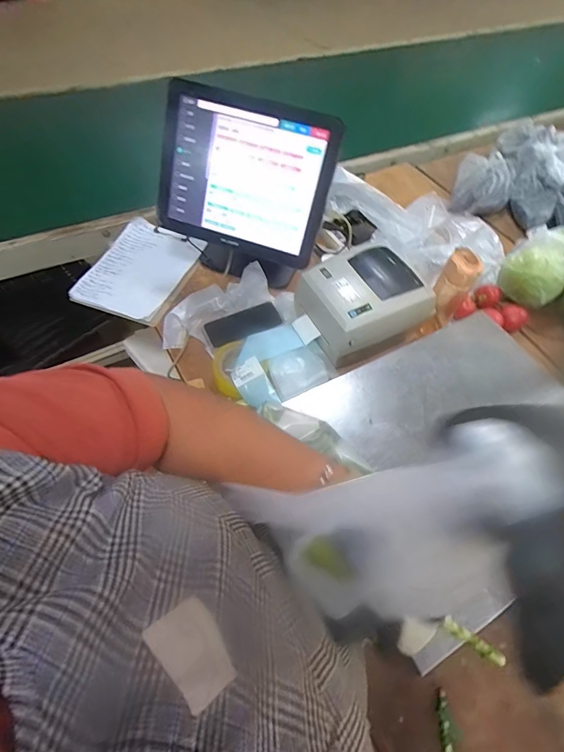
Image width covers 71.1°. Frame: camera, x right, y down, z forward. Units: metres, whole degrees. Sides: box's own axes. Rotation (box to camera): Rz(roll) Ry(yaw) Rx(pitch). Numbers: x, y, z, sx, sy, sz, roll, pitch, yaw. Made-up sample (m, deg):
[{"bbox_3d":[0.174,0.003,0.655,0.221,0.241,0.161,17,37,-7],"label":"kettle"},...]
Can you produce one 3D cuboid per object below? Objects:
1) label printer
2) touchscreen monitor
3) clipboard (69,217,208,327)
[{"bbox_3d":[0.155,-0.143,0.777,0.221,0.119,0.161,-24,62,-17],"label":"label printer"},{"bbox_3d":[-0.064,-0.323,0.733,0.308,0.302,0.118,7,58,1],"label":"touchscreen monitor"},{"bbox_3d":[-0.277,-0.212,0.799,0.159,0.019,0.237,29,63,-6],"label":"clipboard"}]

